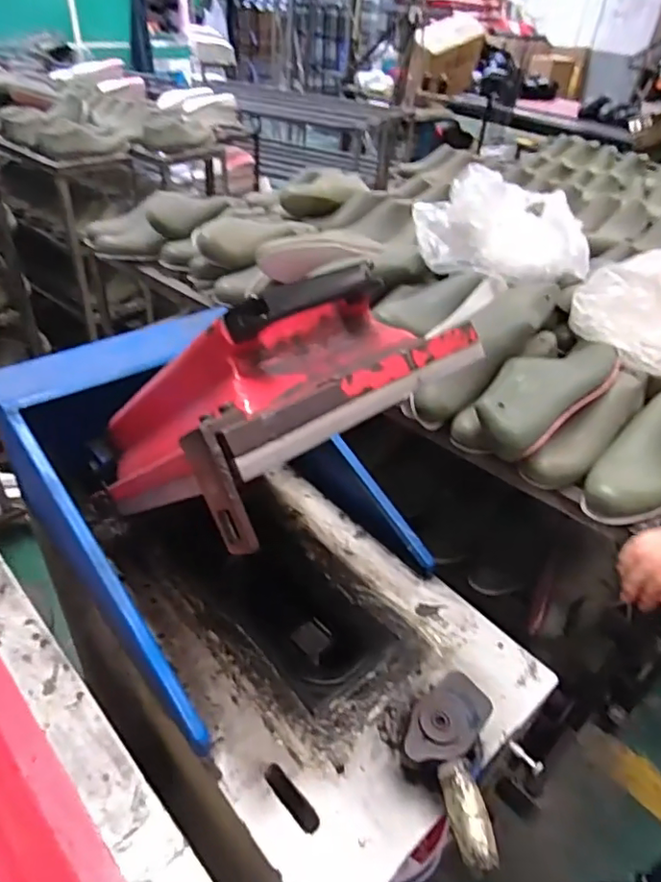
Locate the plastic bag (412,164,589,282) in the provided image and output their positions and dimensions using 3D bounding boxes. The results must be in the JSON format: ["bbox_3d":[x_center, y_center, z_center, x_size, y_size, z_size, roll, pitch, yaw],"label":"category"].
[{"bbox_3d":[0.256,-0.325,0.863,0.273,0.123,0.135,16,41,12],"label":"plastic bag"}]

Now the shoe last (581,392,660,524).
[{"bbox_3d":[0.412,0.015,0.720,0.091,0.078,0.262,34,60,30],"label":"shoe last"}]

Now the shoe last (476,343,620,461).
[{"bbox_3d":[0.287,-0.065,0.750,0.239,0.068,0.098,-26,49,-32],"label":"shoe last"}]

